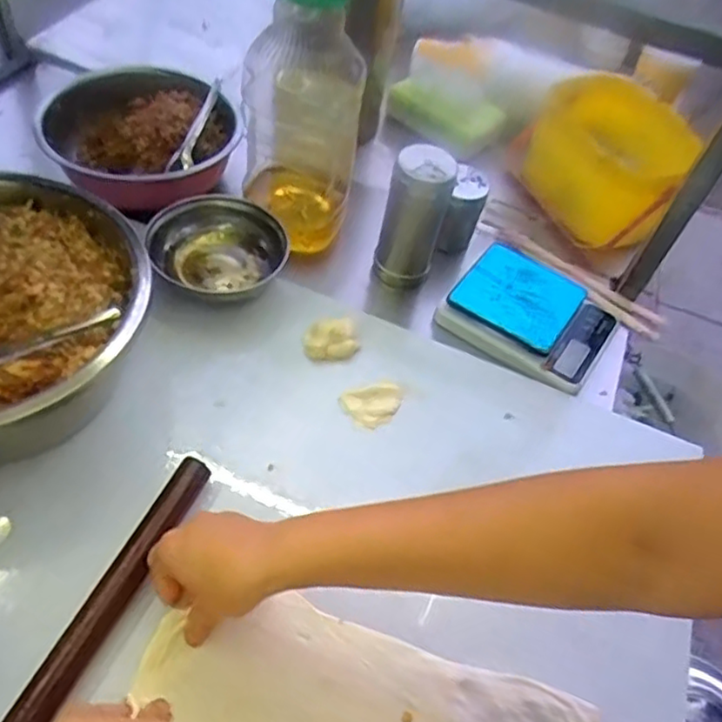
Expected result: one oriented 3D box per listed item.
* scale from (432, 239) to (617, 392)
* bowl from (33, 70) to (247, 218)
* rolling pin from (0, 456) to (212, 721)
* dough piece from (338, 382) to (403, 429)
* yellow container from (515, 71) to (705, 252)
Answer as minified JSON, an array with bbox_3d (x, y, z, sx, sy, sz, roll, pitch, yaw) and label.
[{"bbox_3d":[0.187,-0.054,0.721,0.164,0.033,0.134,34,53,16],"label":"scale"},{"bbox_3d":[-0.266,-0.277,0.794,0.210,0.091,0.200,6,50,-7],"label":"bowl"},{"bbox_3d":[-0.192,0.191,0.454,0.025,0.021,0.299,23,50,7],"label":"rolling pin"},{"bbox_3d":[0.012,0.040,0.625,0.055,0.022,0.035,-19,57,-25],"label":"dough piece"},{"bbox_3d":[0.312,-0.247,0.867,0.201,0.180,0.212,26,51,9],"label":"yellow container"}]

